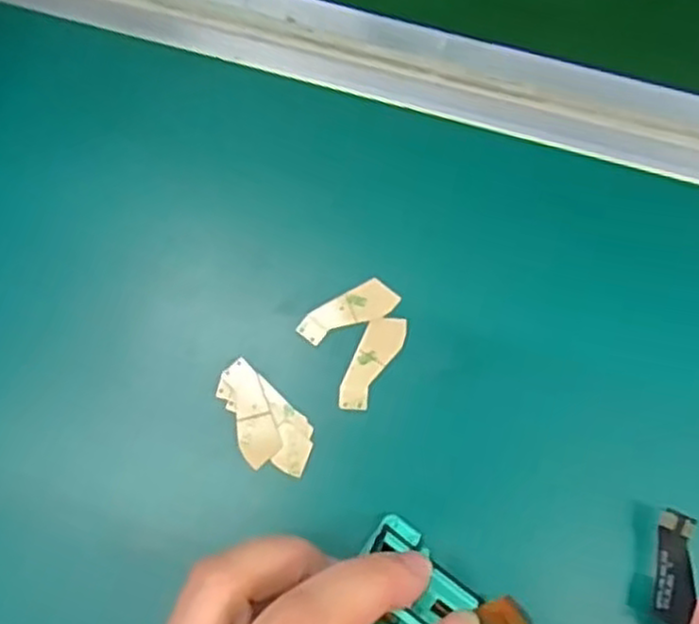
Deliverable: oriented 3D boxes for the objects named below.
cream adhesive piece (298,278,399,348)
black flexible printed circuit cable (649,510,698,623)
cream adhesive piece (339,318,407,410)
[{"bbox_3d":[0.000,0.000,0.273,0.037,0.004,0.013,-29,80,-2],"label":"cream adhesive piece"},{"bbox_3d":[0.104,0.082,0.241,0.013,0.004,0.034,0,67,38],"label":"black flexible printed circuit cable"},{"bbox_3d":[0.008,0.018,0.269,0.014,0.004,0.037,23,82,6],"label":"cream adhesive piece"}]

